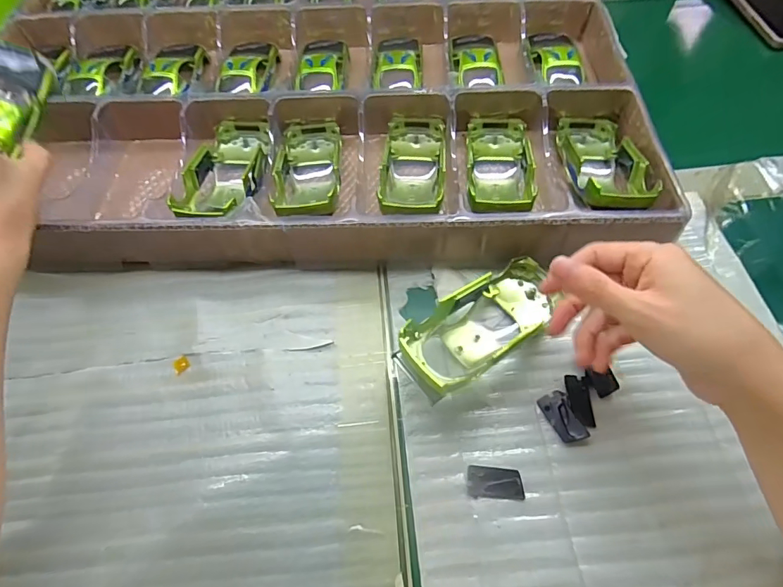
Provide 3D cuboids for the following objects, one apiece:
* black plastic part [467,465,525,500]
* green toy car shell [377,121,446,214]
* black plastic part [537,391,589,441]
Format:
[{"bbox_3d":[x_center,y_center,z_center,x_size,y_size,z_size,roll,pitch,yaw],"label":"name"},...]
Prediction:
[{"bbox_3d":[0.064,0.117,0.273,0.034,0.004,0.018,1,60,3],"label":"black plastic part"},{"bbox_3d":[0.019,-0.104,0.383,0.052,0.034,0.132,4,47,6],"label":"green toy car shell"},{"bbox_3d":[0.113,0.081,0.290,0.019,0.006,0.033,-24,62,-11],"label":"black plastic part"}]

